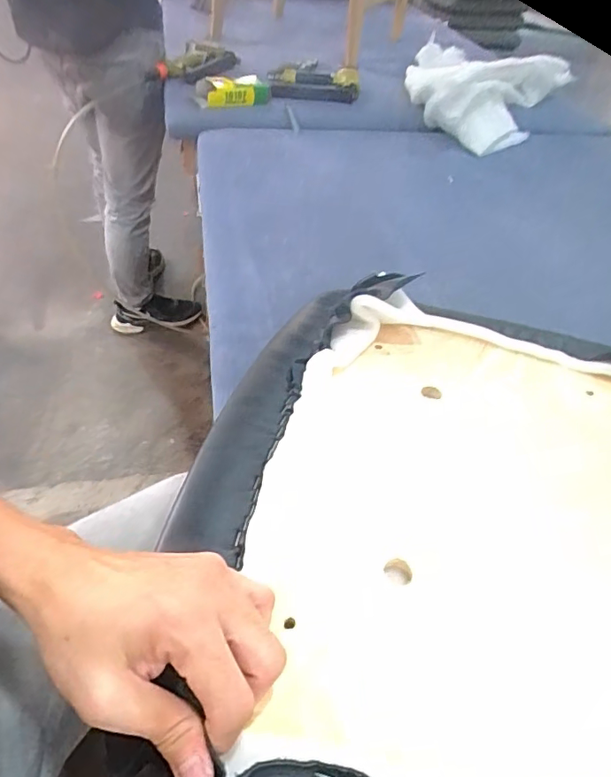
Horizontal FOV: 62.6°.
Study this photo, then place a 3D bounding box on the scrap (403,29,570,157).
[{"bbox_3d":[0.386,-0.667,1.099,0.327,0.109,0.516,12,46,9],"label":"scrap"}]

